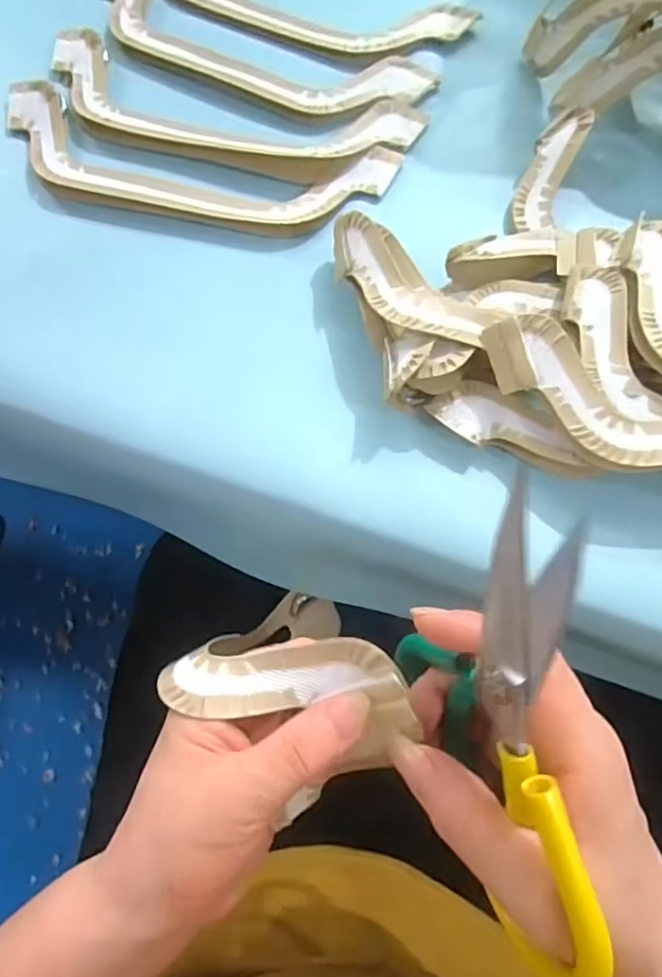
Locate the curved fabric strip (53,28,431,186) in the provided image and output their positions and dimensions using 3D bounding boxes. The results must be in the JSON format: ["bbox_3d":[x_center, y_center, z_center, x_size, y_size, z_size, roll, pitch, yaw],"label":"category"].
[{"bbox_3d":[-0.074,-0.256,0.408,0.263,0.009,0.085,15,72,6],"label":"curved fabric strip"}]

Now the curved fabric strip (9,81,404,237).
[{"bbox_3d":[-0.094,-0.215,0.396,0.263,0.008,0.082,13,72,5],"label":"curved fabric strip"}]

